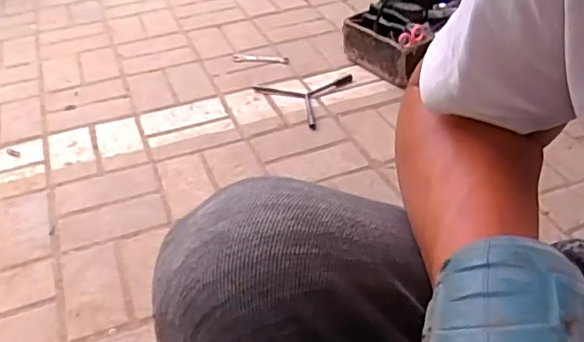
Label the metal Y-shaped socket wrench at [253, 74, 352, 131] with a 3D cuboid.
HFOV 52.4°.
[{"bbox_3d":[0.053,-0.188,1.399,0.210,0.015,0.253,-24,42,-27],"label":"metal Y-shaped socket wrench"}]

